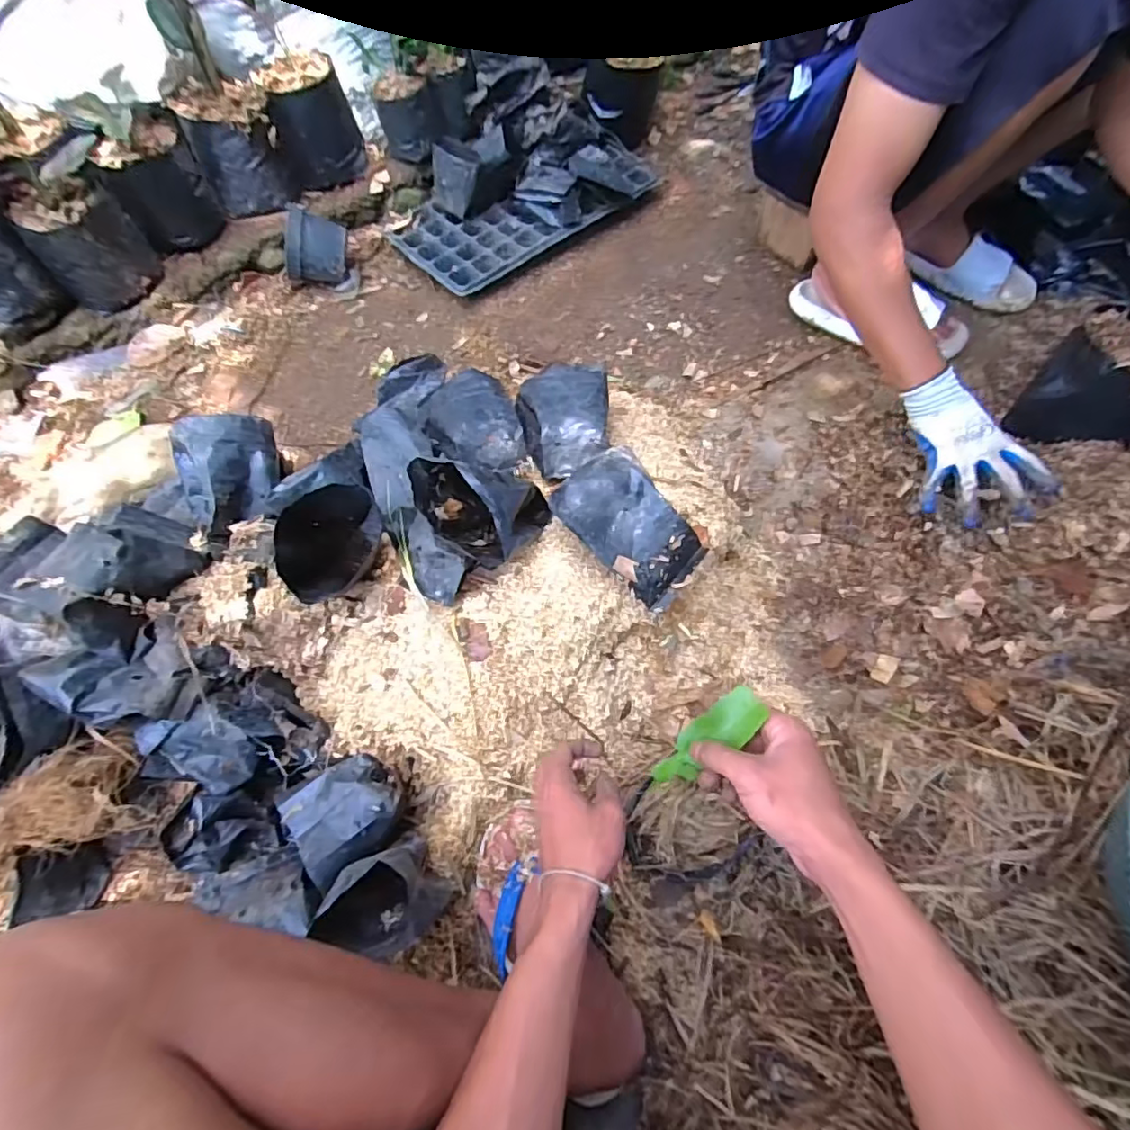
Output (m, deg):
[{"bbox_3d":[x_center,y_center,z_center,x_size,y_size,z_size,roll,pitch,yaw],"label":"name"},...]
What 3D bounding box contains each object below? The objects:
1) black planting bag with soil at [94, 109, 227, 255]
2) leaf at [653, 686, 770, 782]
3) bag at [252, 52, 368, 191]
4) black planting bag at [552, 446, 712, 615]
[{"bbox_3d":[-0.727,-0.685,1.047,0.151,0.163,0.134,-33,66,-14],"label":"black planting bag with soil"},{"bbox_3d":[0.117,0.143,0.478,0.109,0.015,0.036,-45,65,17],"label":"leaf"},{"bbox_3d":[-0.480,-0.853,1.127,0.148,0.156,0.156,-18,63,-7],"label":"bag"},{"bbox_3d":[0.071,-0.045,0.629,0.165,0.065,0.115,46,81,-10],"label":"black planting bag"}]

